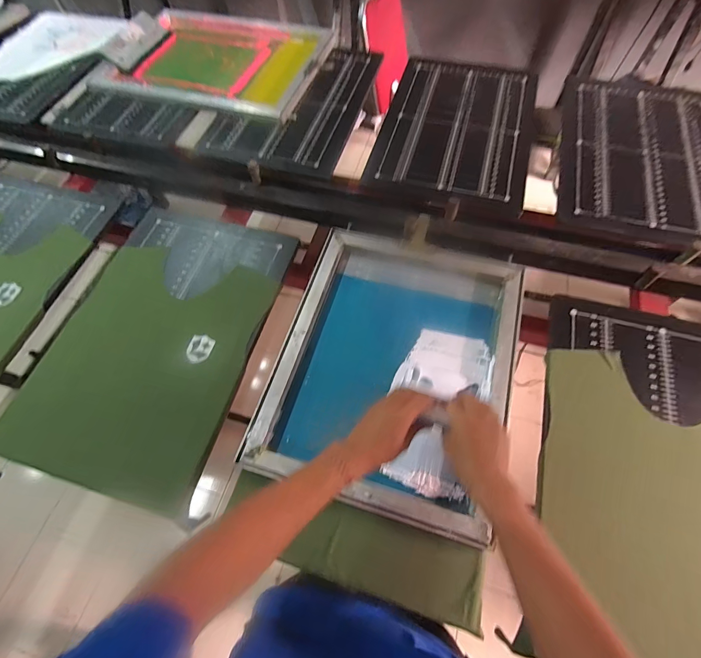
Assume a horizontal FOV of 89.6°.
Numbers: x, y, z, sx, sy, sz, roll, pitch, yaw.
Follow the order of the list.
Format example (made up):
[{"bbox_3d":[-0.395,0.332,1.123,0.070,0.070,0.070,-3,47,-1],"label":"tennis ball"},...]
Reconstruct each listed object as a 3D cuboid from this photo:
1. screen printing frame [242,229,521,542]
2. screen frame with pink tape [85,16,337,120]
[{"bbox_3d":[0.081,0.056,0.666,0.401,0.061,0.508,15,67,10],"label":"screen printing frame"},{"bbox_3d":[-0.408,-0.872,1.128,0.649,0.034,0.480,14,67,9],"label":"screen frame with pink tape"}]

